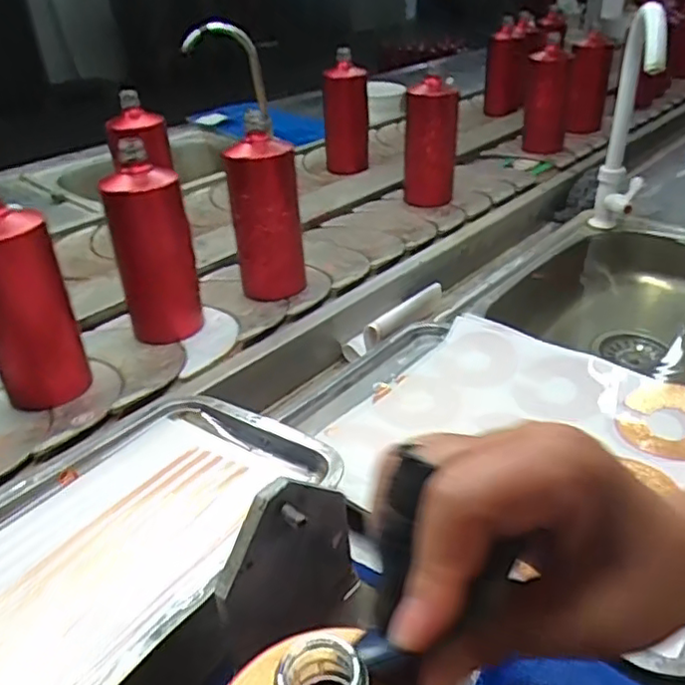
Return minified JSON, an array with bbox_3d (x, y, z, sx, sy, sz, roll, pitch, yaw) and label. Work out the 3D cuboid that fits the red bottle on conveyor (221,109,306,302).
[{"bbox_3d":[-0.087,-0.154,0.747,0.075,0.203,0.069,-2,32,1],"label":"red bottle on conveyor"}]

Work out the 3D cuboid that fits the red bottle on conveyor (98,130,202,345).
[{"bbox_3d":[-0.203,-0.099,0.687,0.064,0.194,0.071,18,39,31],"label":"red bottle on conveyor"}]

